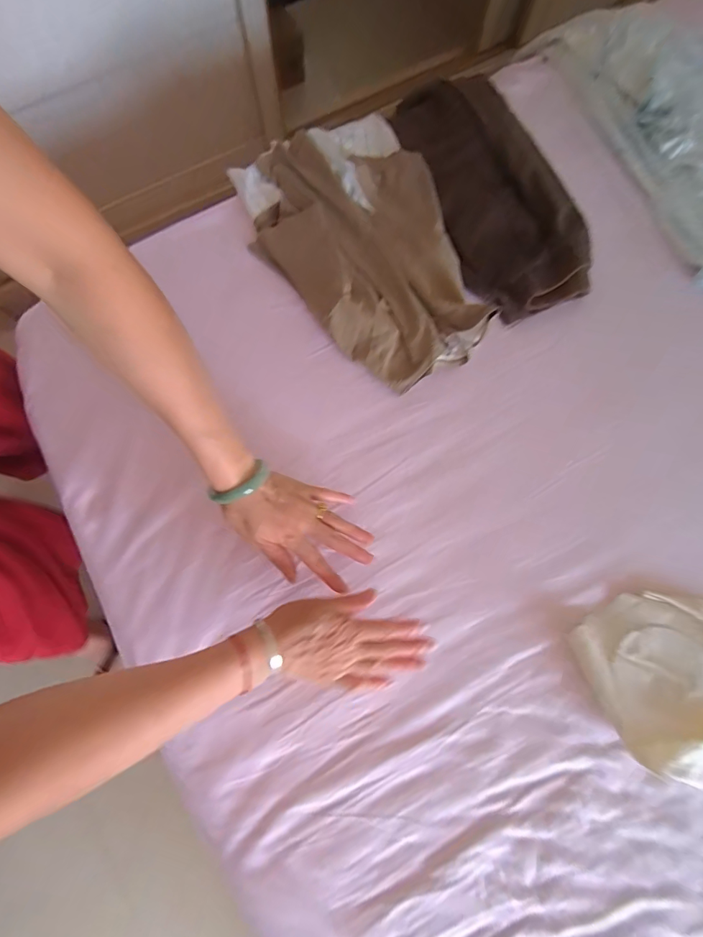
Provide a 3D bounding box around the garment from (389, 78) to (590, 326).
[{"bbox_3d":[0.188,-0.415,0.598,0.177,0.045,0.437,-21,80,-4],"label":"garment"}]

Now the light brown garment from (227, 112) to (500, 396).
[{"bbox_3d":[0.016,-0.310,0.573,0.254,0.045,0.417,-29,81,-6],"label":"light brown garment"}]

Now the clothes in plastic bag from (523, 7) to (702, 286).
[{"bbox_3d":[0.489,-0.490,0.608,0.223,0.055,0.506,-29,81,-6],"label":"clothes in plastic bag"}]

